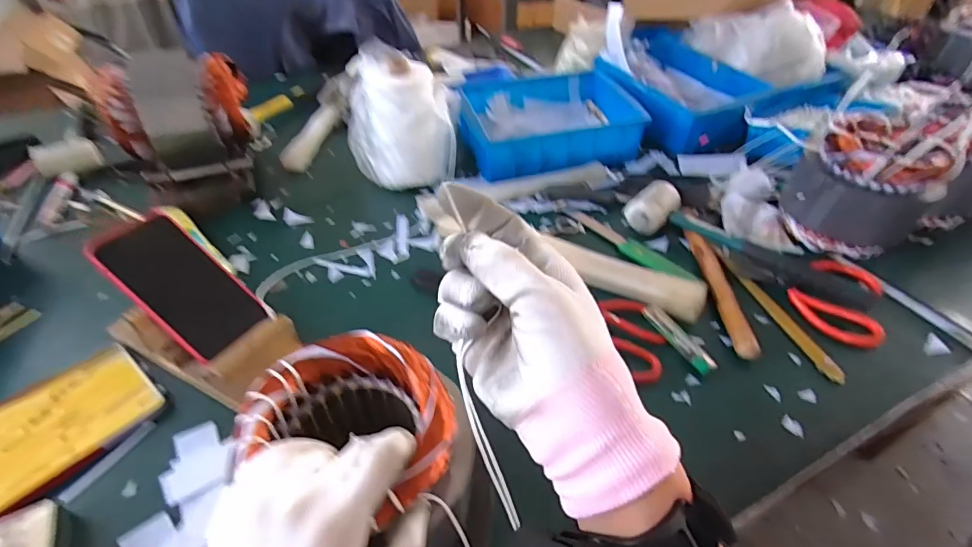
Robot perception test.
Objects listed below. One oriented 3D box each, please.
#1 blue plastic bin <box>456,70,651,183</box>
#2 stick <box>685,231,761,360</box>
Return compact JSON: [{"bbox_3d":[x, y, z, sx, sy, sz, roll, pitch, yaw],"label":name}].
[{"bbox_3d":[0.098,-0.253,0.777,0.272,0.076,0.194,-10,44,-10],"label":"blue plastic bin"},{"bbox_3d":[0.278,0.013,0.550,0.024,0.020,0.199,2,43,2],"label":"stick"}]

